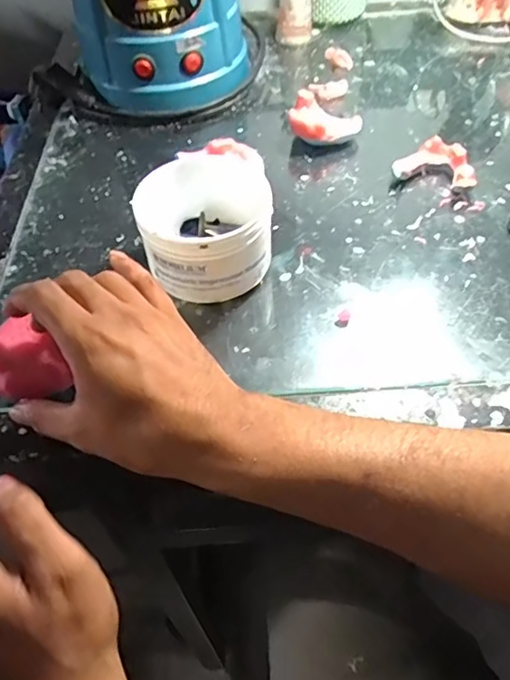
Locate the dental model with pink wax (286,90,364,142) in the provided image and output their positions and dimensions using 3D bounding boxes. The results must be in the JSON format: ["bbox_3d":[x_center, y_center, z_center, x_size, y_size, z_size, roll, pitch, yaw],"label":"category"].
[{"bbox_3d":[0.060,-0.198,0.503,0.064,0.030,0.050,26,57,21],"label":"dental model with pink wax"}]

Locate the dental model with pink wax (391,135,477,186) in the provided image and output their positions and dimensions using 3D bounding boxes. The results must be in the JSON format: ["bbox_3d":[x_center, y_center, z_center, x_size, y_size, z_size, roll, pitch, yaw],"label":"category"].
[{"bbox_3d":[0.155,-0.148,0.460,0.065,0.024,0.047,19,55,17],"label":"dental model with pink wax"}]

